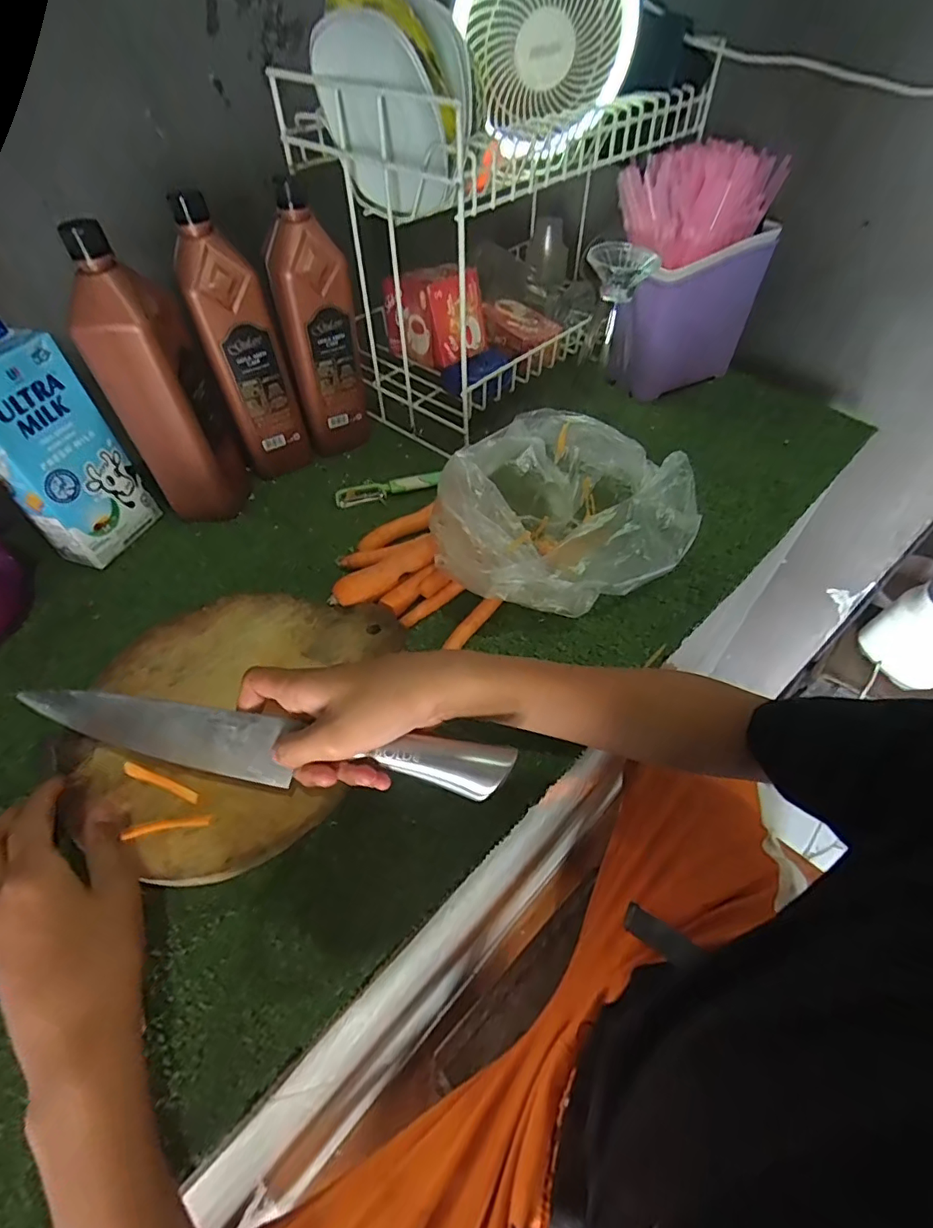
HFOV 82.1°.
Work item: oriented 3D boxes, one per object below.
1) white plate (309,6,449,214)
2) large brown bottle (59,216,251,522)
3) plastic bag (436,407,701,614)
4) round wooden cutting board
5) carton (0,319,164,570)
[{"bbox_3d":[-0.073,-0.424,0.464,0.140,0.132,0.019,32,72,24],"label":"white plate"},{"bbox_3d":[-0.285,-0.208,0.507,0.077,0.256,0.080,-8,51,-6],"label":"large brown bottle"},{"bbox_3d":[0.087,-0.075,0.486,0.195,0.112,0.230,25,55,19],"label":"plastic bag"},{"bbox_3d":[-0.189,0.077,0.426,0.217,0.022,0.234,0,51,0],"label":"round wooden cutting board"},{"bbox_3d":[-0.379,-0.147,0.497,0.059,0.195,0.097,14,52,11],"label":"carton"}]

